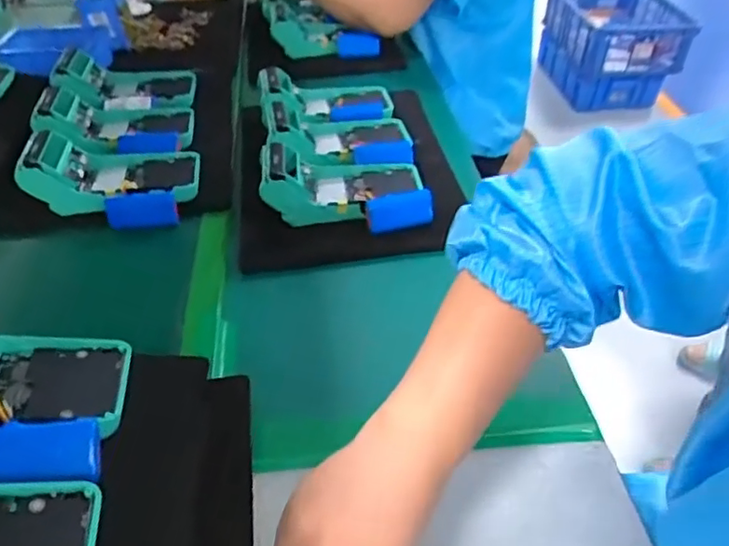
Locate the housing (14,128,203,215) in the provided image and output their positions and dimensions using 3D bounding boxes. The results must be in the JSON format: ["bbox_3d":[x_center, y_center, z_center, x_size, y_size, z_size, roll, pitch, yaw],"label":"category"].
[{"bbox_3d":[-0.262,-0.106,0.612,0.165,0.079,0.099,-12,40,-5],"label":"housing"}]

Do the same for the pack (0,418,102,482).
[{"bbox_3d":[-0.183,0.100,0.322,0.068,0.012,0.033,4,55,-15],"label":"pack"}]

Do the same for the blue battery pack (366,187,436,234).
[{"bbox_3d":[0.037,-0.065,0.595,0.067,0.036,0.018,-10,40,-3],"label":"blue battery pack"}]

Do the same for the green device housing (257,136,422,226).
[{"bbox_3d":[-0.023,-0.099,0.625,0.166,0.076,0.092,-6,40,2],"label":"green device housing"}]

